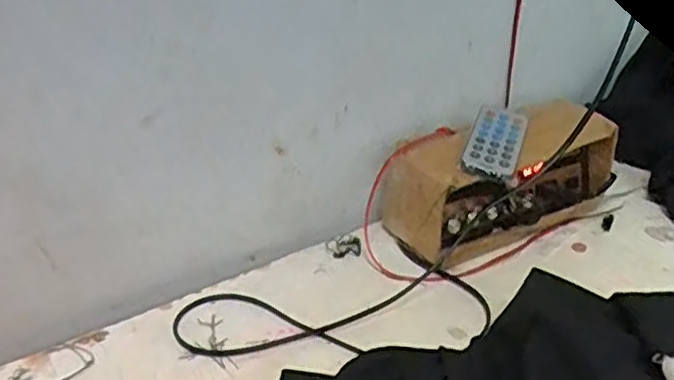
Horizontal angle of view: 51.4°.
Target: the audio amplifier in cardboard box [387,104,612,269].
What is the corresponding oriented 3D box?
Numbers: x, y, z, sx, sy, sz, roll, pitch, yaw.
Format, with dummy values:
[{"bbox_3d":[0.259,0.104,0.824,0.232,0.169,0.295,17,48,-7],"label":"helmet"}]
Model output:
[{"bbox_3d":[0.133,-0.008,0.560,0.184,0.080,0.078,-18,34,-23],"label":"audio amplifier in cardboard box"}]

